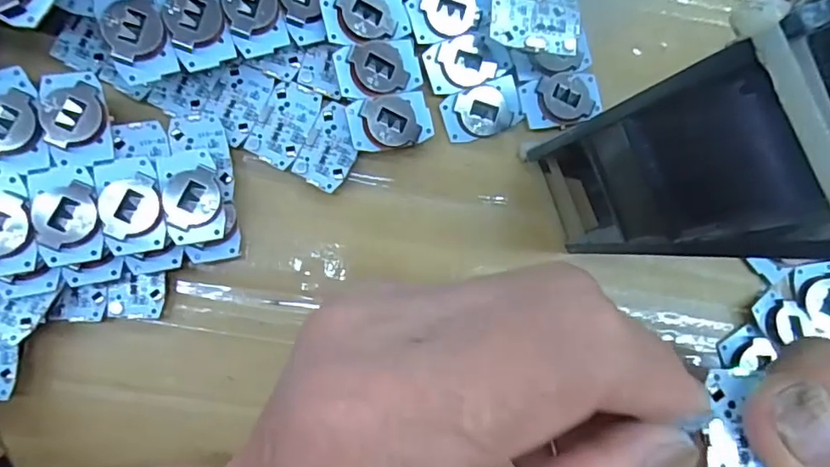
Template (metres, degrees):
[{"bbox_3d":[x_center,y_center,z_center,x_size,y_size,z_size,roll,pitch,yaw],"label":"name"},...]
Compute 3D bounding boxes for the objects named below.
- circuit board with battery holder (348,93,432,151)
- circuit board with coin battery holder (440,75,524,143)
[{"bbox_3d":[-0.007,-0.038,0.186,0.029,0.004,0.017,-15,96,-19],"label":"circuit board with battery holder"},{"bbox_3d":[0.025,-0.044,0.194,0.028,0.004,0.017,-19,90,-7],"label":"circuit board with coin battery holder"}]

